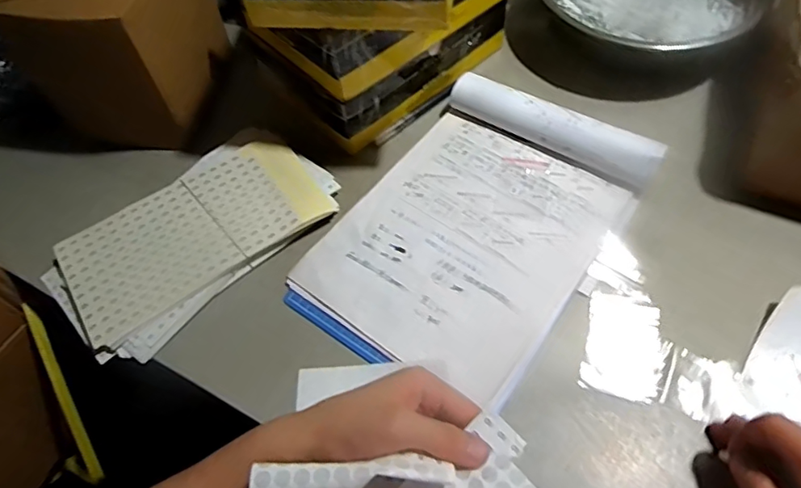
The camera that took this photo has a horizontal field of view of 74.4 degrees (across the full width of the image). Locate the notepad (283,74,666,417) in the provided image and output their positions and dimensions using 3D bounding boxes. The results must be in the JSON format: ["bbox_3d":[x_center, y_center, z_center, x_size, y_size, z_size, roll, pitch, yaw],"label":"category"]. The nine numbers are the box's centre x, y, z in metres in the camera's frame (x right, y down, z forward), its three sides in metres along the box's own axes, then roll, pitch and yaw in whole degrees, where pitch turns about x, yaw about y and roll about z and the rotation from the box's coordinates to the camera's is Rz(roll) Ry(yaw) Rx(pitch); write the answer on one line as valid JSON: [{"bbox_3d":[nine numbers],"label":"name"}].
[{"bbox_3d":[0.068,-0.019,0.487,0.214,0.040,0.306,31,65,22],"label":"notepad"}]

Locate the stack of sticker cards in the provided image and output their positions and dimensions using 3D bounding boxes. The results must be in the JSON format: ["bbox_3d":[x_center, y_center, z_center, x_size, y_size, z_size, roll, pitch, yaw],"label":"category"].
[{"bbox_3d":[-0.193,-0.010,0.503,0.256,0.026,0.138,-41,63,-20],"label":"stack of sticker cards"}]

